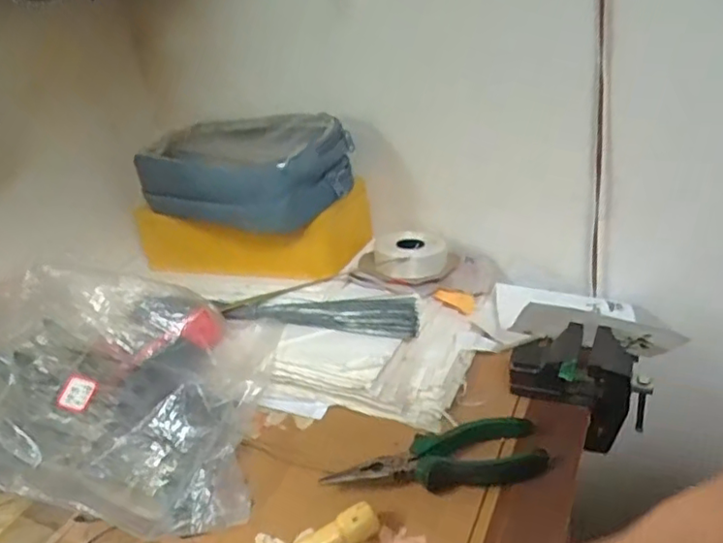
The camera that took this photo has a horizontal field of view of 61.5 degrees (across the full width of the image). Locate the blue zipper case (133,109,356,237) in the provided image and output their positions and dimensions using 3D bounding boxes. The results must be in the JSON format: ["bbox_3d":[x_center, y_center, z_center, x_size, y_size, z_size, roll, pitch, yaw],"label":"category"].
[{"bbox_3d":[-0.121,-0.104,0.608,0.217,0.077,0.144,15,38,39],"label":"blue zipper case"}]

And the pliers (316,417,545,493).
[{"bbox_3d":[0.054,0.137,0.445,0.154,0.022,0.048,-10,28,1],"label":"pliers"}]

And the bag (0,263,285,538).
[{"bbox_3d":[-0.208,0.093,0.493,0.243,0.128,0.187,-5,30,8],"label":"bag"}]

